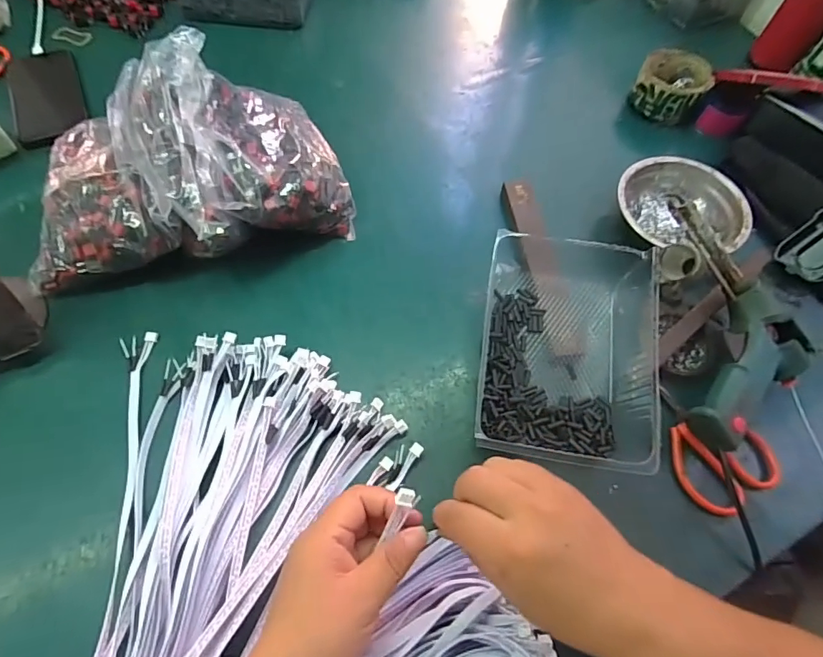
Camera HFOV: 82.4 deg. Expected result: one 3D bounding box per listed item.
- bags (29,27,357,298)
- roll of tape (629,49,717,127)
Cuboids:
[{"bbox_3d":[-0.213,-0.148,0.439,0.293,0.134,0.176,-10,63,-8],"label":"bags"},{"bbox_3d":[0.320,-0.300,0.583,0.078,0.049,0.077,1,62,-2],"label":"roll of tape"}]

